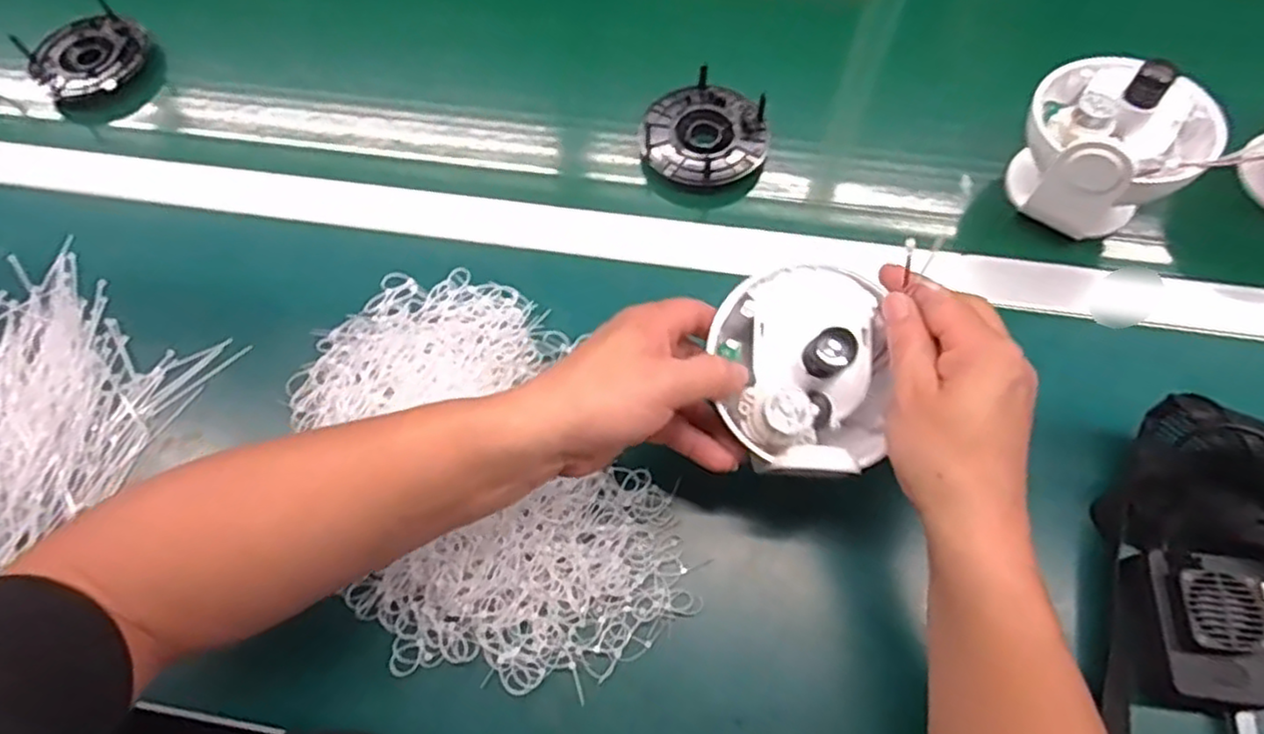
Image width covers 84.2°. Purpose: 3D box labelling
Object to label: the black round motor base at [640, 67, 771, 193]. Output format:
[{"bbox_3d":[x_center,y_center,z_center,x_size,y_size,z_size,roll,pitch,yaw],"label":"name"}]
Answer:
[{"bbox_3d":[0.060,-0.189,0.568,0.098,0.026,0.095,-1,66,3],"label":"black round motor base"}]

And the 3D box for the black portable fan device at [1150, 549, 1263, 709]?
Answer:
[{"bbox_3d":[0.327,0.144,0.385,0.067,0.036,0.078,3,67,5],"label":"black portable fan device"}]

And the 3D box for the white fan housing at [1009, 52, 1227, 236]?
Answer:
[{"bbox_3d":[0.336,-0.161,0.495,0.112,0.100,0.112,35,73,17],"label":"white fan housing"}]

